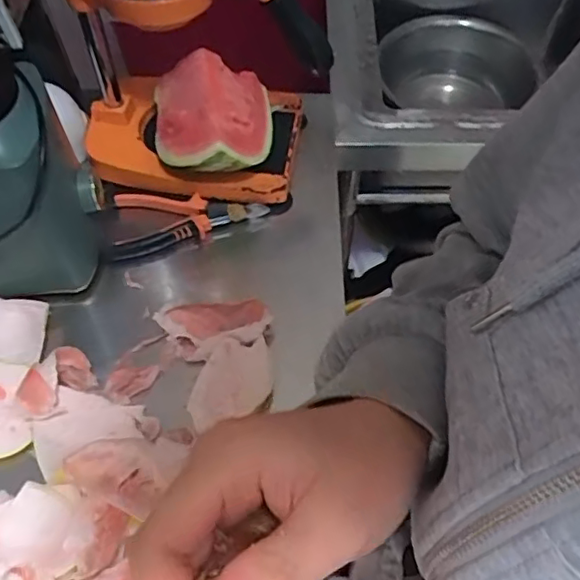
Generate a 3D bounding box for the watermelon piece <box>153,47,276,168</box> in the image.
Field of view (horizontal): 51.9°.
[{"bbox_3d":[-0.084,-0.194,0.649,0.132,0.090,0.138,-7,58,-5],"label":"watermelon piece"}]

